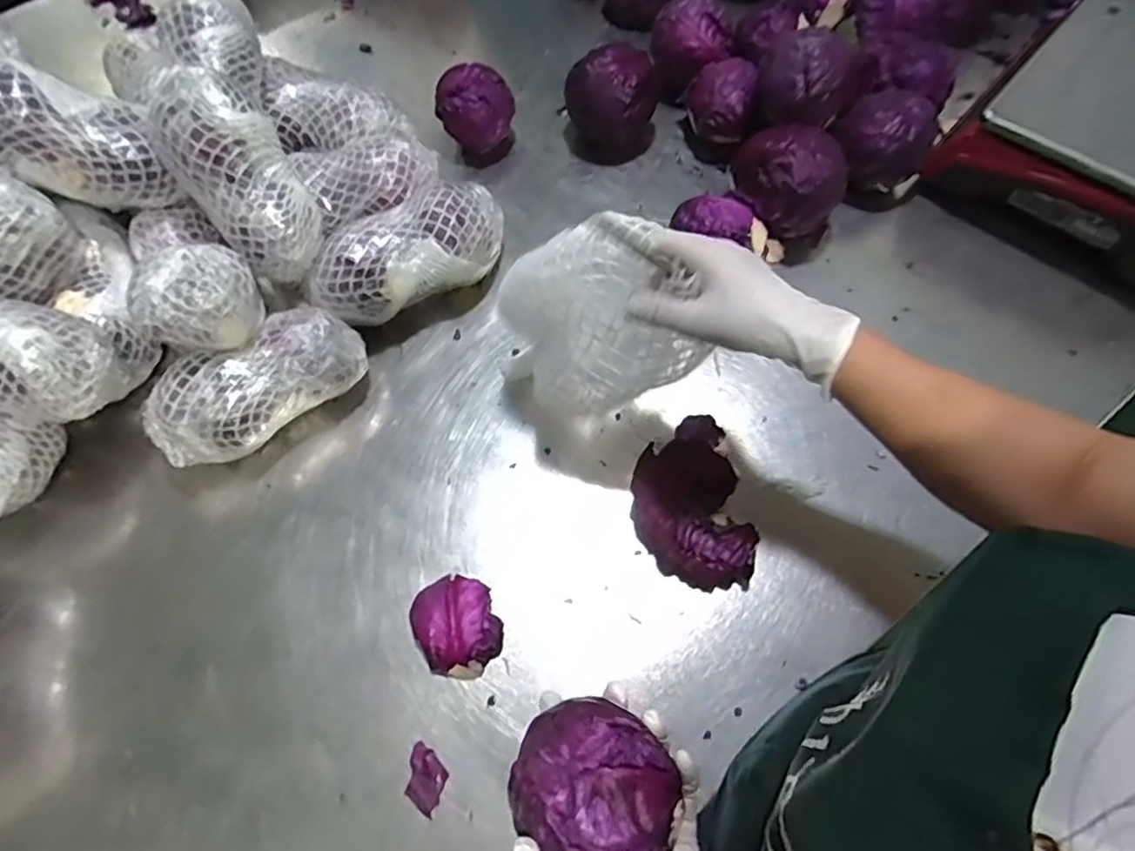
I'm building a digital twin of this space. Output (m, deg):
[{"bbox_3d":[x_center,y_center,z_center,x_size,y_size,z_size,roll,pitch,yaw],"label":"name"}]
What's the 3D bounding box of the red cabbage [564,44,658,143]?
[{"bbox_3d":[0.051,-0.370,0.716,0.084,0.087,0.081,0,64,1],"label":"red cabbage"}]

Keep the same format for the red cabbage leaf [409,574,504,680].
[{"bbox_3d":[-0.090,0.160,0.521,0.066,0.018,0.081,-22,63,-9],"label":"red cabbage leaf"}]

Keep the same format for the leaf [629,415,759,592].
[{"bbox_3d":[0.102,0.058,0.549,0.096,0.045,0.153,-9,62,-2],"label":"leaf"}]

